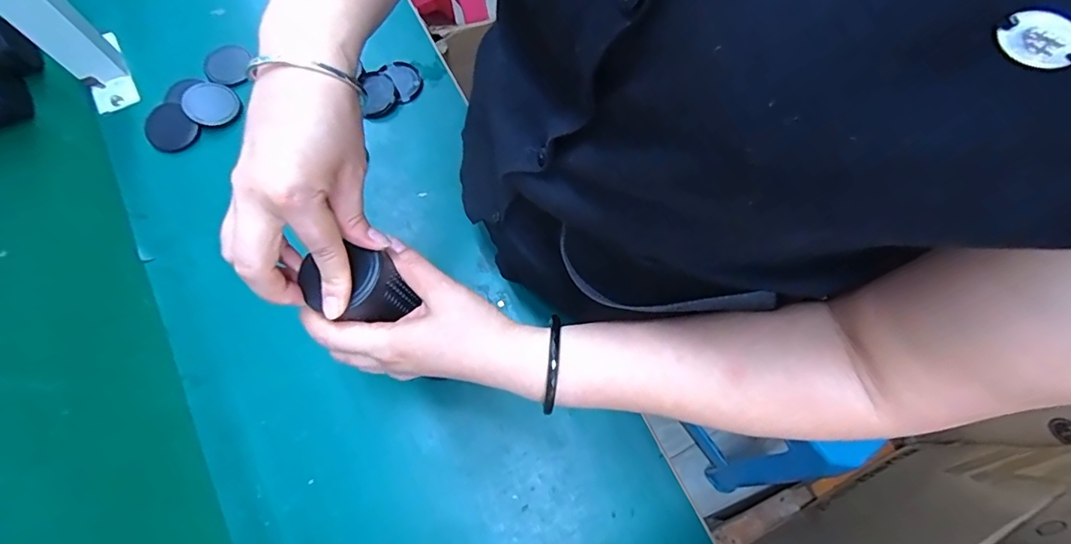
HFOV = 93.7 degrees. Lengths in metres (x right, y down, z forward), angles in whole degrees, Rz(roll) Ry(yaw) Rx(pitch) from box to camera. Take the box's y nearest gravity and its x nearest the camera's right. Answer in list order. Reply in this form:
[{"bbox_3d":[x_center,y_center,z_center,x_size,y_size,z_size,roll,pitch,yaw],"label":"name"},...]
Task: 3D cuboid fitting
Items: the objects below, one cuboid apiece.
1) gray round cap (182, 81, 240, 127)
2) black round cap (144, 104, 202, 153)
[{"bbox_3d":[-0.336,-0.174,0.519,0.052,0.010,0.052,6,69,-15],"label":"gray round cap"},{"bbox_3d":[-0.370,-0.146,0.508,0.050,0.004,0.045,42,88,-1],"label":"black round cap"}]

